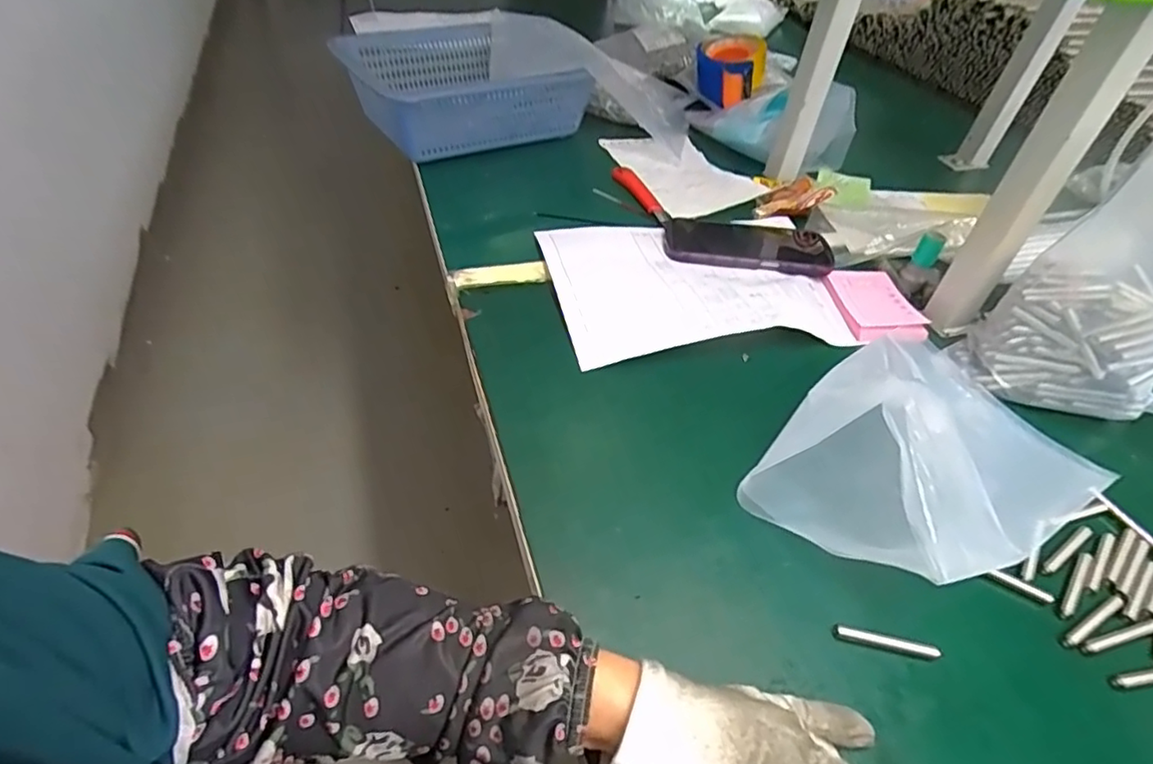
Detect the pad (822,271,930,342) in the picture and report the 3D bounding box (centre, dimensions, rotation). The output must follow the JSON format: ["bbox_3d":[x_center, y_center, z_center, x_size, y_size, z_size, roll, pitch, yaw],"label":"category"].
[{"bbox_3d":[0.289,-0.075,0.591,0.072,0.012,0.101,1,44,-5],"label":"pad"}]

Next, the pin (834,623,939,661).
[{"bbox_3d":[0.180,0.151,0.355,0.060,0.004,0.008,10,44,5],"label":"pin"}]

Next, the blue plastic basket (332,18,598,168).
[{"bbox_3d":[-0.155,-0.370,0.790,0.266,0.092,0.224,-24,53,-28],"label":"blue plastic basket"}]

